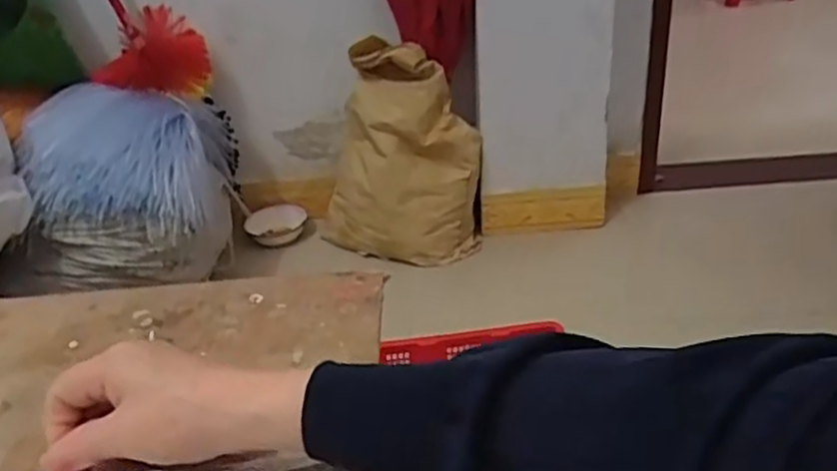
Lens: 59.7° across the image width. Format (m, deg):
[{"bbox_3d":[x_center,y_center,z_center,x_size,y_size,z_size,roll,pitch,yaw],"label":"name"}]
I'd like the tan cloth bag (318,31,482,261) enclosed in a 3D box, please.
[{"bbox_3d":[-0.057,-0.185,1.854,0.422,0.593,0.175,-3,31,3],"label":"tan cloth bag"}]

